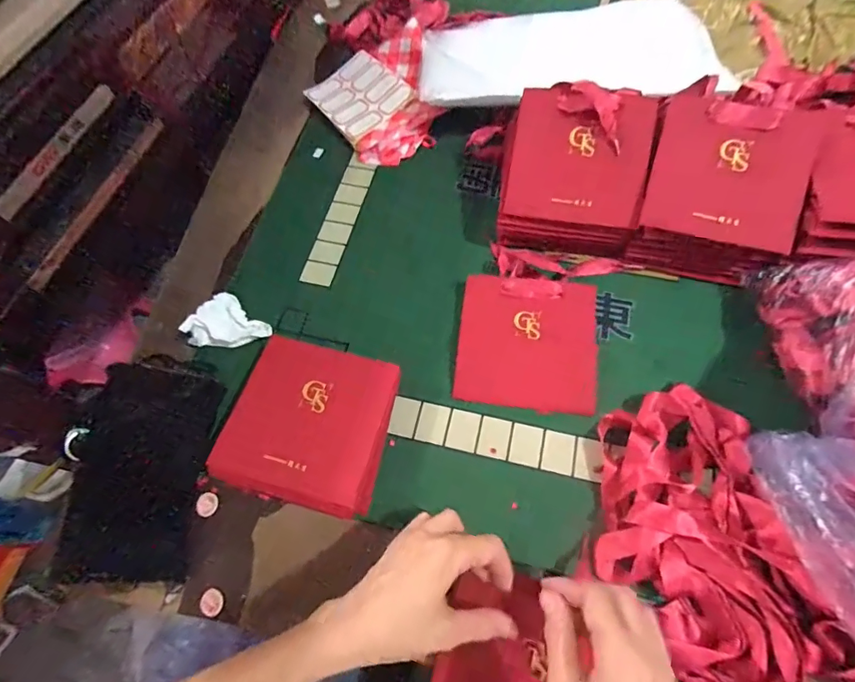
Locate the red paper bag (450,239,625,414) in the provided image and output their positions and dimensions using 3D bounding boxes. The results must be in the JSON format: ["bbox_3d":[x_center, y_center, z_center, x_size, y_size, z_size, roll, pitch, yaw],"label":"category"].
[{"bbox_3d":[0.112,-0.019,0.498,0.144,0.030,0.182,9,64,7],"label":"red paper bag"}]

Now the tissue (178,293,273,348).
[{"bbox_3d":[-0.220,-0.013,0.506,0.065,0.035,0.067,33,70,18],"label":"tissue"}]

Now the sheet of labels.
[{"bbox_3d":[-0.094,-0.343,0.652,0.114,0.007,0.134,-41,70,-10],"label":"sheet of labels"}]

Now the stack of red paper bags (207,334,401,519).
[{"bbox_3d":[-0.112,0.077,0.452,0.143,0.043,0.151,11,65,9],"label":"stack of red paper bags"}]

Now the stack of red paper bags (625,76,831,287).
[{"bbox_3d":[0.308,-0.167,0.497,0.144,0.115,0.170,16,66,11],"label":"stack of red paper bags"}]

